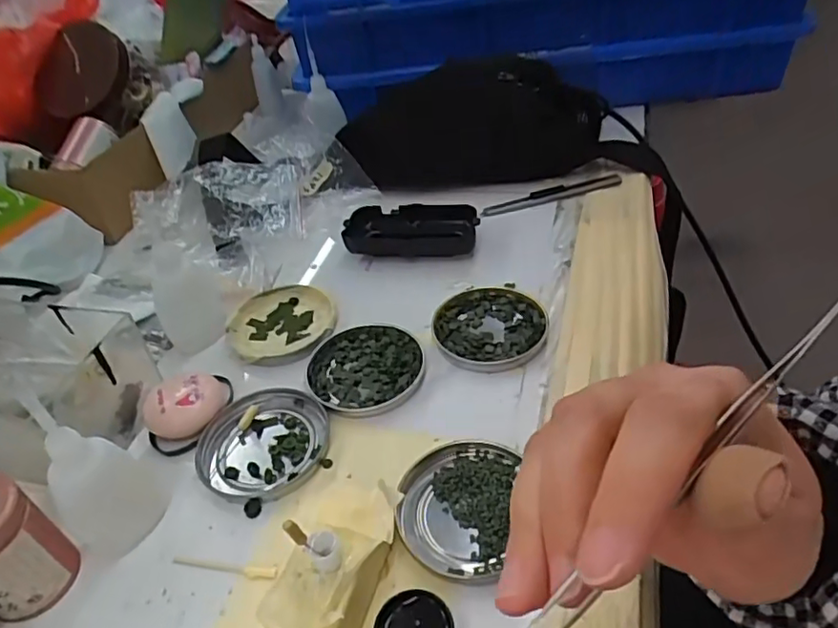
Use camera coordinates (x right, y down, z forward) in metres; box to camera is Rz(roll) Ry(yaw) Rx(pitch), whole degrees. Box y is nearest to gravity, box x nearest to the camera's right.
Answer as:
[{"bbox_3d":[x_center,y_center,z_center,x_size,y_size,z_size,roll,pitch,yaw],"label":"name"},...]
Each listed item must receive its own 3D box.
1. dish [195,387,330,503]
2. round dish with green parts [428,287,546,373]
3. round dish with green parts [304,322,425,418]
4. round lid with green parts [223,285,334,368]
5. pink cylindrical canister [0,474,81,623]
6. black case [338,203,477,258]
[{"bbox_3d":[-0.095,0.080,0.371,0.076,0.010,0.079,-4,40,4],"label":"dish"},{"bbox_3d":[0.049,0.008,0.424,0.077,0.010,0.077,-4,40,4],"label":"round dish with green parts"},{"bbox_3d":[-0.036,0.036,0.407,0.077,0.009,0.076,-4,40,4],"label":"round dish with green parts"},{"bbox_3d":[-0.103,0.009,0.456,0.078,0.016,0.077,-4,40,4],"label":"round lid with green parts"},{"bbox_3d":[-0.207,0.117,0.302,0.043,0.062,0.043,-4,40,4],"label":"pink cylindrical canister"},{"bbox_3d":[-0.006,-0.070,0.513,0.108,0.026,0.048,0,41,8],"label":"black case"}]

